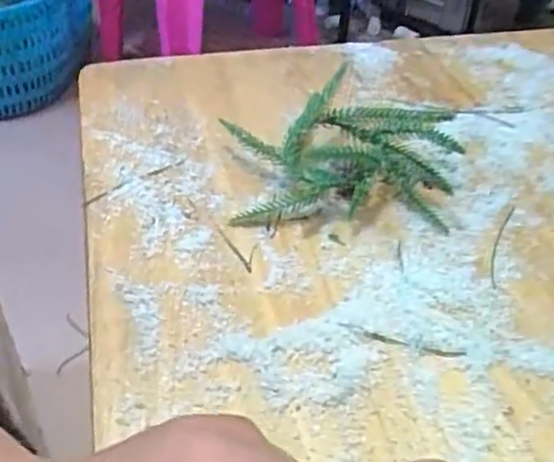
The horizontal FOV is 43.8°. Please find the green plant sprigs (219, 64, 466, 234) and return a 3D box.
[{"bbox_3d":[0.037,-0.047,0.405,0.132,0.041,0.092,2,41,0],"label":"green plant sprigs"}]

